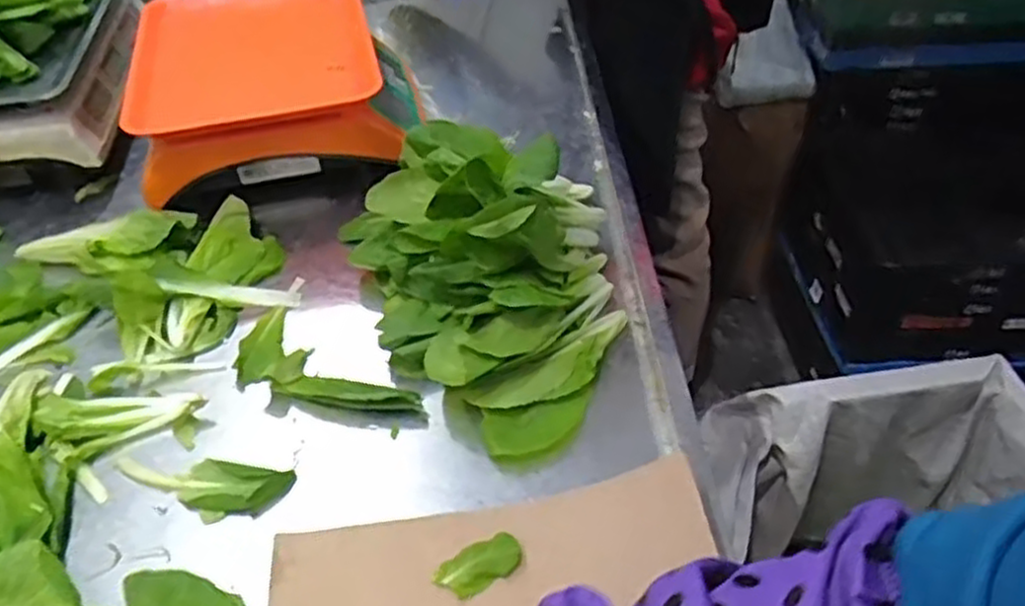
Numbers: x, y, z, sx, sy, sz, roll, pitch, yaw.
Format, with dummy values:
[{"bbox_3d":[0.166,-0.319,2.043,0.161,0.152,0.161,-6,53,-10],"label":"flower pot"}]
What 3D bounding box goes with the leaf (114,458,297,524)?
[{"bbox_3d":[-0.228,0.128,0.563,0.128,0.013,0.049,8,46,9],"label":"leaf"}]

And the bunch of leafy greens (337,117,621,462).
[{"bbox_3d":[-0.022,-0.034,0.640,0.230,0.136,0.294,-6,45,-5],"label":"bunch of leafy greens"}]

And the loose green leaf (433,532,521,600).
[{"bbox_3d":[-0.021,0.173,0.512,0.058,0.020,0.025,-21,48,-19],"label":"loose green leaf"}]

